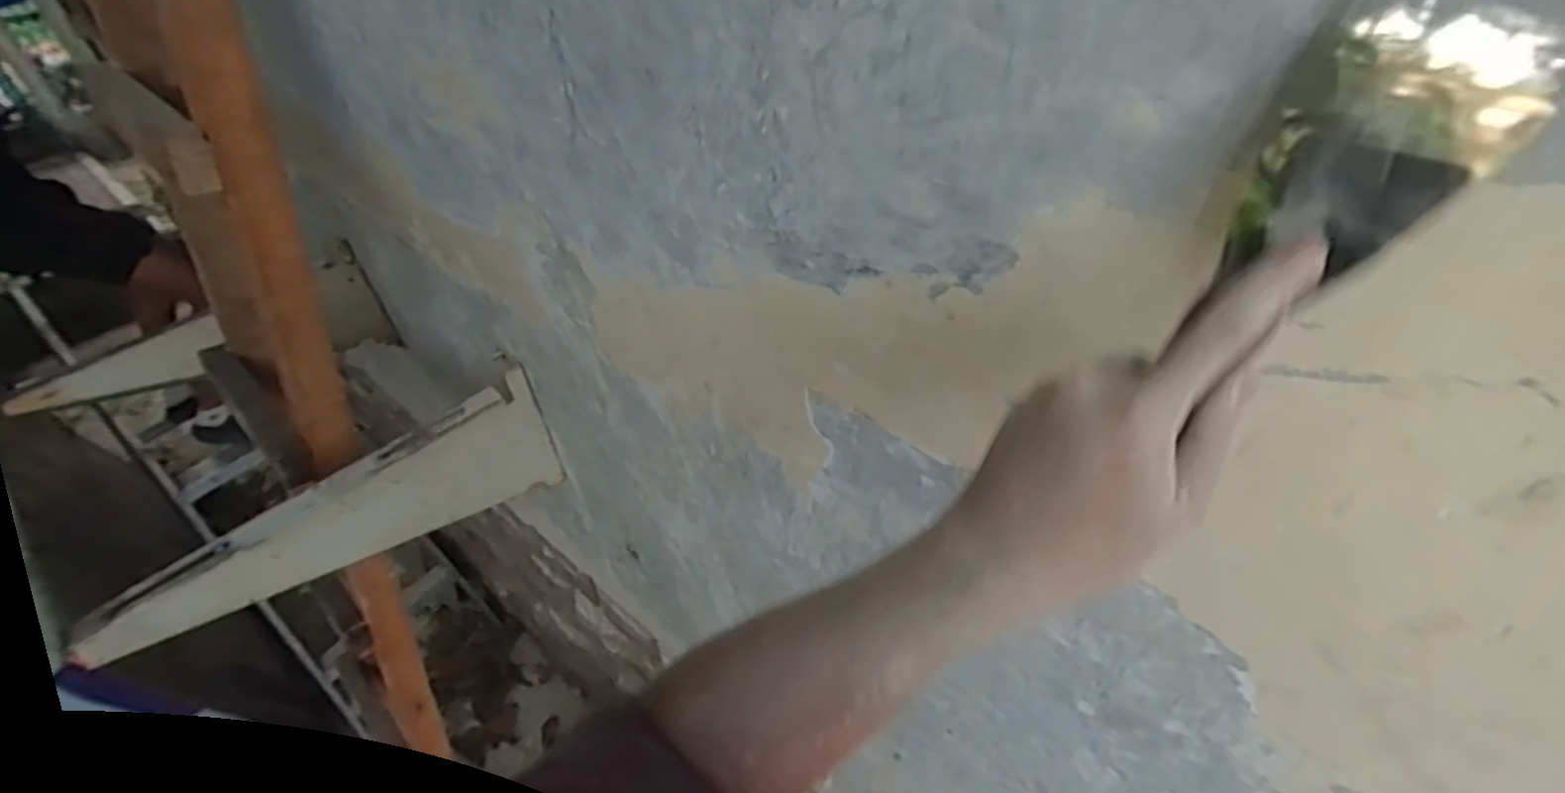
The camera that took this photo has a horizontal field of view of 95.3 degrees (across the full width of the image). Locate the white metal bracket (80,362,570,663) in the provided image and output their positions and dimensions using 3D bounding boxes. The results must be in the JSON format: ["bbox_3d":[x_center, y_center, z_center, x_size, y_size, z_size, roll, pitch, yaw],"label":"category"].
[{"bbox_3d":[-0.551,0.169,0.953,0.522,0.164,0.057,-34,47,-29],"label":"white metal bracket"}]

